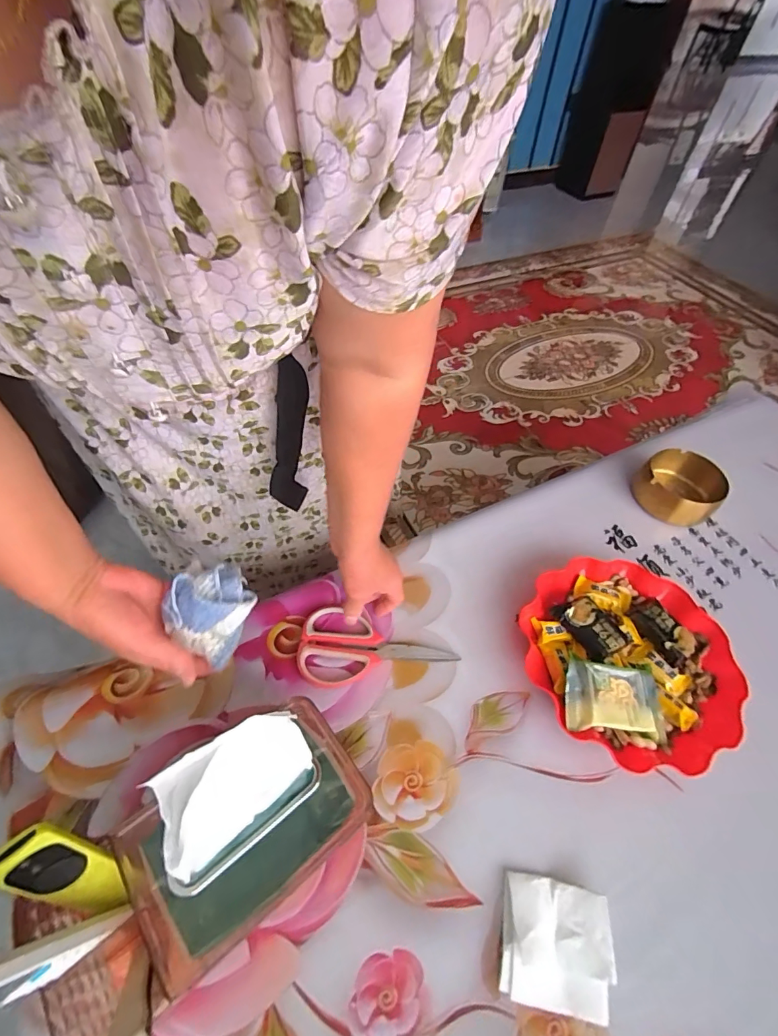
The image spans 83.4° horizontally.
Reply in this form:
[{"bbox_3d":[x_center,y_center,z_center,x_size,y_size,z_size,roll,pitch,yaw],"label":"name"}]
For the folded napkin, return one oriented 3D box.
[{"bbox_3d":[0.140,0.355,0.364,0.085,0.020,0.082,10,54,6],"label":"folded napkin"}]

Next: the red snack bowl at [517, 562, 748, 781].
[{"bbox_3d":[0.270,0.157,0.503,0.222,0.047,0.227,1,54,-1],"label":"red snack bowl"}]

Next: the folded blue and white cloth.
[{"bbox_3d":[-0.158,0.085,0.394,0.068,0.052,0.072,-32,61,-22],"label":"folded blue and white cloth"}]

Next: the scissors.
[{"bbox_3d":[-0.015,0.154,0.515,0.177,0.010,0.092,7,54,-2],"label":"scissors"}]

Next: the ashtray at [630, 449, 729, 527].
[{"bbox_3d":[0.442,-0.049,0.667,0.123,0.049,0.116,-37,63,-25],"label":"ashtray"}]

